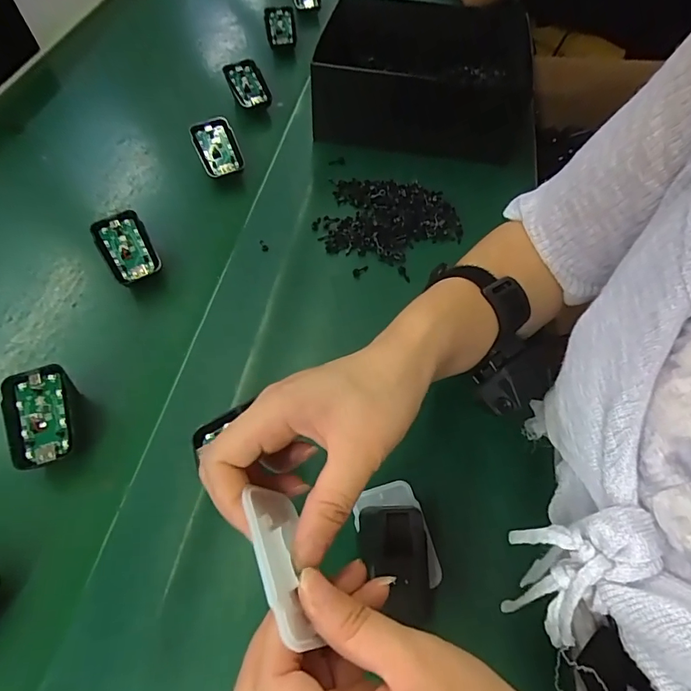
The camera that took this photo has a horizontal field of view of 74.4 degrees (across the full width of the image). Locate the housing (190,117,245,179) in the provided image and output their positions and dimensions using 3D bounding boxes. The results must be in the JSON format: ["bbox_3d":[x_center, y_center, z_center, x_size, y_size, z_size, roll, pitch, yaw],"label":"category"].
[{"bbox_3d":[-0.144,-0.224,0.514,0.045,0.020,0.065,-22,85,-5],"label":"housing"}]

